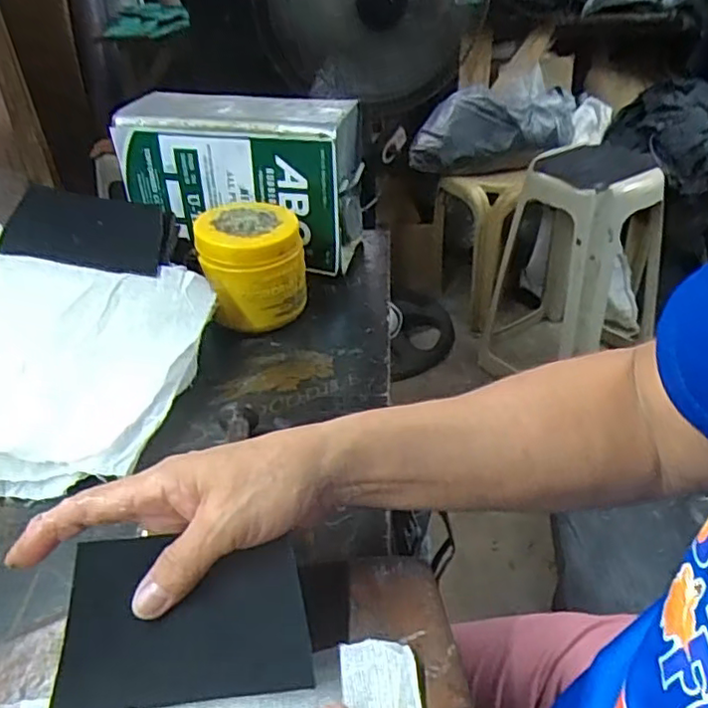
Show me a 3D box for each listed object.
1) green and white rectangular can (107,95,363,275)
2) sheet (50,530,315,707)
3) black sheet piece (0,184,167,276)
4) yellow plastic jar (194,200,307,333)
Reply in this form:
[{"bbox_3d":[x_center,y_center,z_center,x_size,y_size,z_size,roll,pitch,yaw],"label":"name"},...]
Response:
[{"bbox_3d":[-0.118,-0.177,0.667,0.243,0.162,0.098,6,36,12],"label":"green and white rectangular can"},{"bbox_3d":[-0.081,0.124,0.302,0.114,0.007,0.076,-7,68,-1],"label":"sheet"},{"bbox_3d":[-0.217,-0.104,0.520,0.117,0.007,0.076,8,55,-9],"label":"black sheet piece"},{"bbox_3d":[-0.096,-0.082,0.596,0.093,0.095,0.092,-2,35,1],"label":"yellow plastic jar"}]

